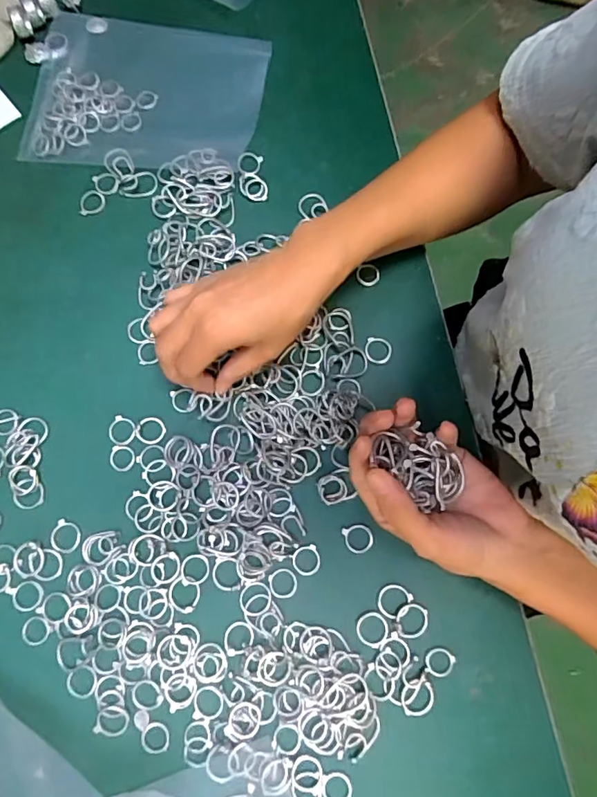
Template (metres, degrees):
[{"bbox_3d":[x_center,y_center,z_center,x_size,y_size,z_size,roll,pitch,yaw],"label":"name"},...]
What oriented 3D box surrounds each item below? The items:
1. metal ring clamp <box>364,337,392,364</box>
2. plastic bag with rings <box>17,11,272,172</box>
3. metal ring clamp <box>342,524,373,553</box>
[{"bbox_3d":[0.062,-0.038,0.384,0.021,0.004,0.020,8,77,2],"label":"metal ring clamp"},{"bbox_3d":[-0.135,-0.268,0.435,0.201,0.012,0.145,9,77,2],"label":"plastic bag with rings"},{"bbox_3d":[0.043,0.101,0.356,0.020,0.004,0.020,0,77,0],"label":"metal ring clamp"}]

